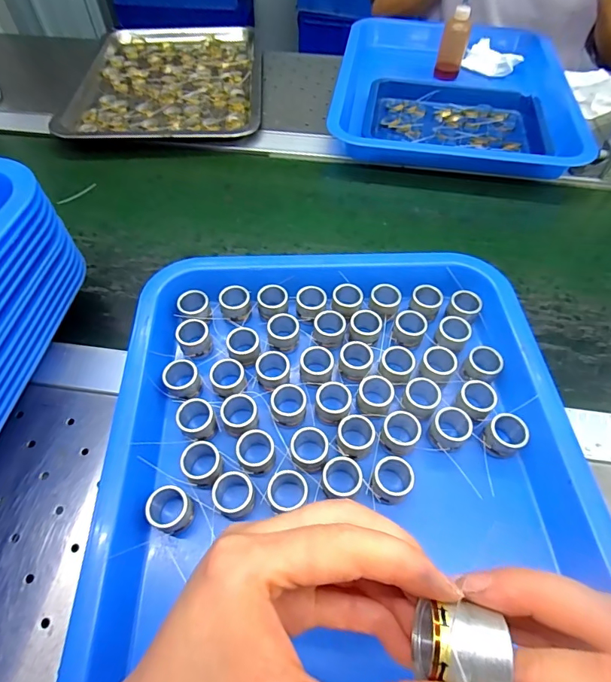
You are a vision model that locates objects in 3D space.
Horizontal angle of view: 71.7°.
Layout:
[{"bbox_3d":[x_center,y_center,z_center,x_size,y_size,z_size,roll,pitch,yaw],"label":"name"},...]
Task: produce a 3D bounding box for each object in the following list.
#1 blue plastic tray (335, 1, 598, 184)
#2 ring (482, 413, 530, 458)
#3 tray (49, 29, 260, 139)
[{"bbox_3d":[0.207,-0.376,0.595,0.300,0.040,0.411,8,57,4],"label":"blue plastic tray"},{"bbox_3d":[0.137,0.065,0.291,0.025,0.017,0.024,1,57,-1],"label":"ring"},{"bbox_3d":[-0.193,-0.370,0.598,0.243,0.023,0.315,-4,57,-4],"label":"tray"}]

